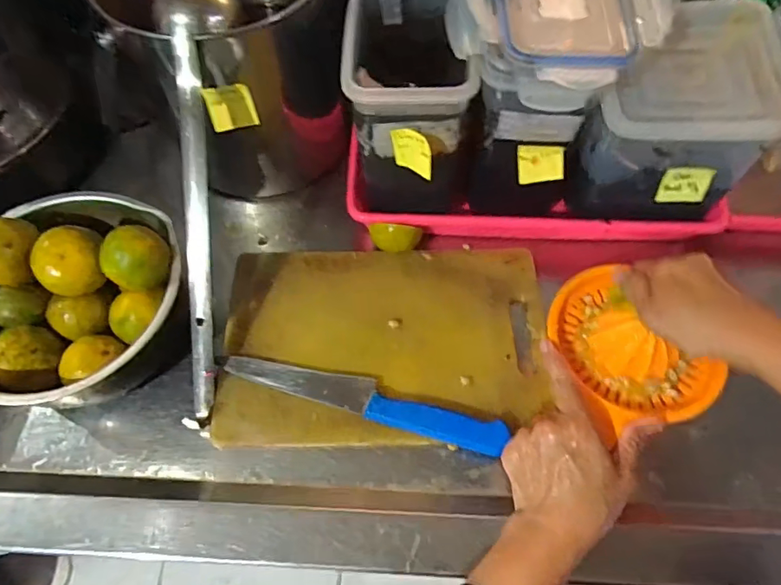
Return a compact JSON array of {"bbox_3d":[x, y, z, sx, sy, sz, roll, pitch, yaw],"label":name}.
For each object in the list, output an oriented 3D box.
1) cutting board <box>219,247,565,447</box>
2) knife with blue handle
[{"bbox_3d":[-0.005,0.042,0.467,0.288,0.012,0.184,-2,62,1],"label":"cutting board"},{"bbox_3d":[-0.024,0.088,0.433,0.238,0.016,0.032,15,63,10],"label":"knife with blue handle"}]

